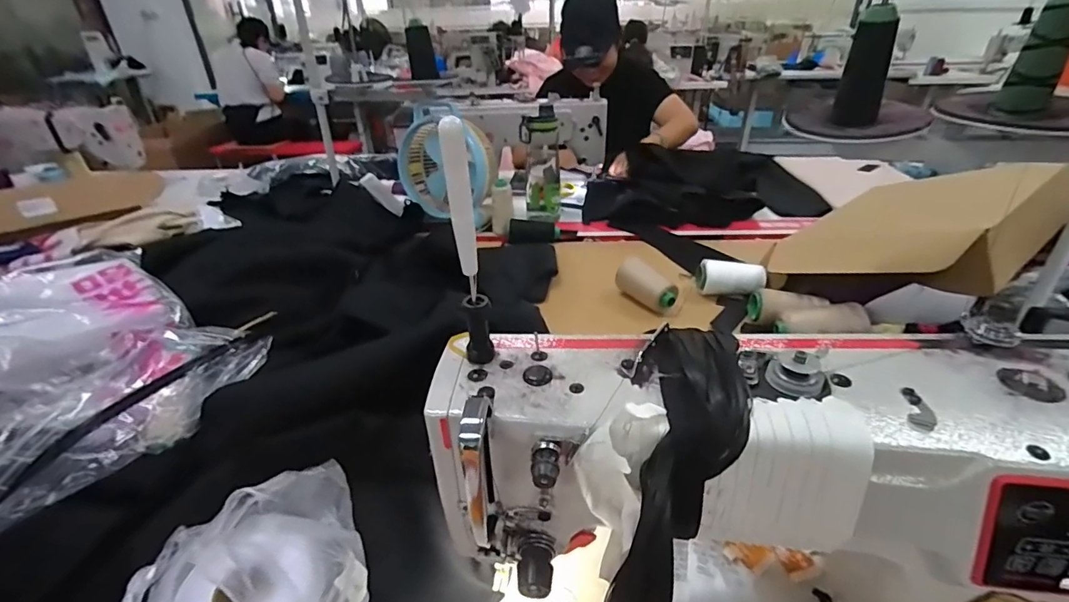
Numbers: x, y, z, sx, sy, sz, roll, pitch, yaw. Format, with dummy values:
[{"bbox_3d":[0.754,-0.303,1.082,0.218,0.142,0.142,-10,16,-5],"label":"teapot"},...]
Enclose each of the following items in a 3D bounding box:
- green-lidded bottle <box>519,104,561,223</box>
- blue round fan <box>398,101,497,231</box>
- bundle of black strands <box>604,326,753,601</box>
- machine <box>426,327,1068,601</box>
[{"bbox_3d":[0.014,-0.285,1.055,0.083,0.242,0.084,-2,31,1],"label":"green-lidded bottle"},{"bbox_3d":[-0.192,-0.306,1.059,0.216,0.225,0.106,11,33,21],"label":"blue round fan"},{"bbox_3d":[0.071,0.107,0.261,0.056,0.190,0.053,15,-6,21],"label":"bundle of black strands"},{"bbox_3d":[0.156,0.145,0.307,0.432,0.226,0.139,3,31,9],"label":"machine"}]

